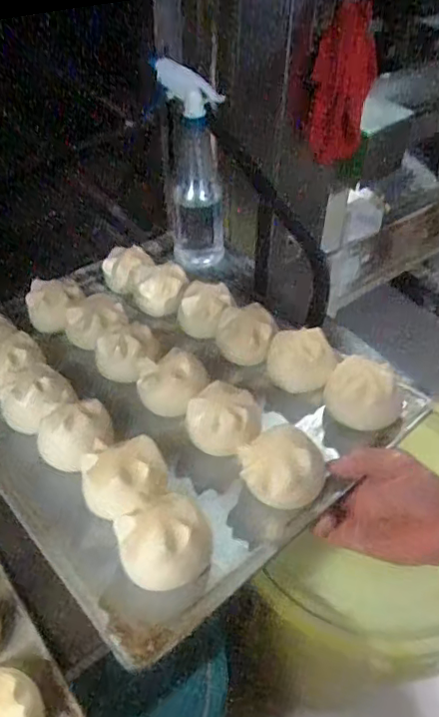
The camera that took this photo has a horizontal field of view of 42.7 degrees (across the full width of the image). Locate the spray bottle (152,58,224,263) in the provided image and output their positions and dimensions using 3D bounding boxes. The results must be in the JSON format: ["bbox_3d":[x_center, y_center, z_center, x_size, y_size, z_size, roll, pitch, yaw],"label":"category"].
[{"bbox_3d":[-0.035,-0.235,0.736,0.086,0.252,0.082,0,47,-2],"label":"spray bottle"}]

